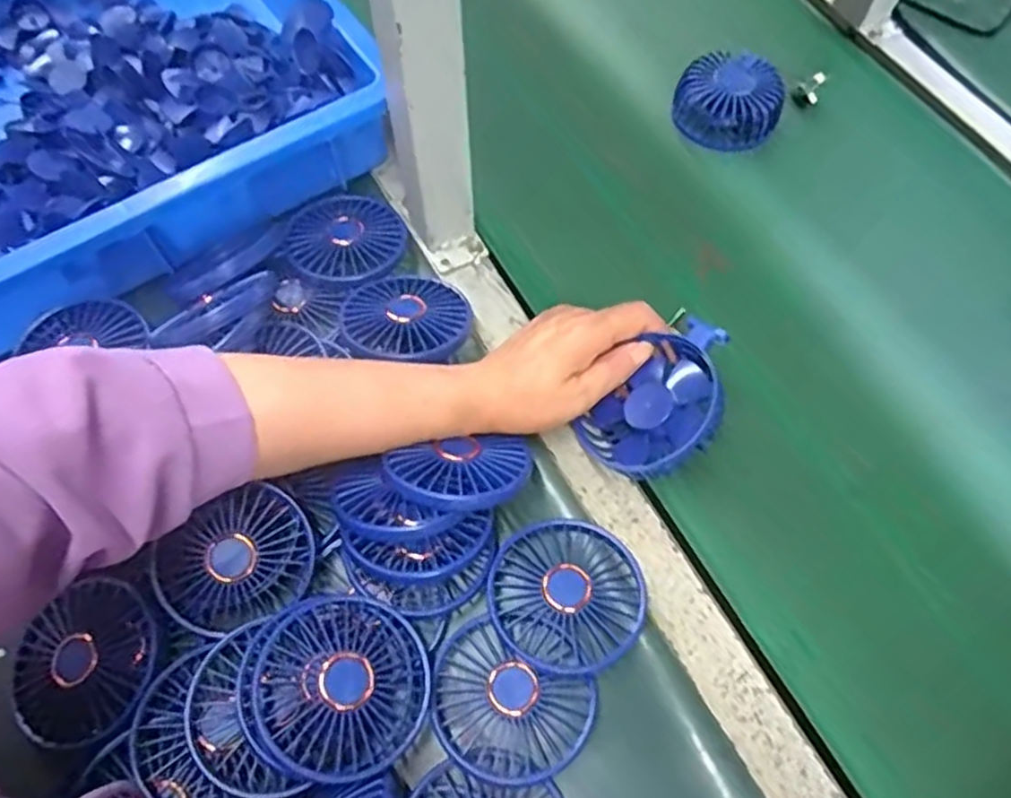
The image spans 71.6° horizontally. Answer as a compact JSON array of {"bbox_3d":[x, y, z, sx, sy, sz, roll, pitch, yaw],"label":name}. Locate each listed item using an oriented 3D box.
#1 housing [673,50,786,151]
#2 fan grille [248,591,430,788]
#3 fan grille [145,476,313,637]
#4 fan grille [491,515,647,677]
[{"bbox_3d":[0.185,-0.248,0.580,0.084,0.039,0.075,14,64,6],"label":"housing"},{"bbox_3d":[-0.083,0.146,0.358,0.085,0.020,0.084,7,63,-14],"label":"fan grille"},{"bbox_3d":[-0.151,0.095,0.398,0.085,0.017,0.071,-34,102,-10],"label":"fan grille"},{"bbox_3d":[0.035,0.110,0.400,0.083,0.021,0.084,-38,69,-18],"label":"fan grille"}]

